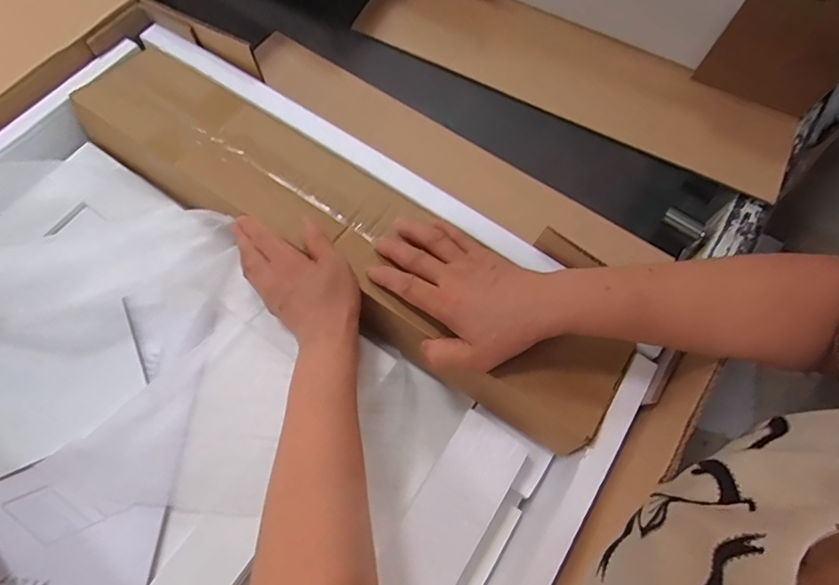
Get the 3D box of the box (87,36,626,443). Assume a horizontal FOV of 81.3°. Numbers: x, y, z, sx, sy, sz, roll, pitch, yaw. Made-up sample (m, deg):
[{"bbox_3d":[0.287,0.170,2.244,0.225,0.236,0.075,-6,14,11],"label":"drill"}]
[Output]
[{"bbox_3d":[-0.076,-0.059,0.454,0.550,0.054,0.127,35,72,11],"label":"box"}]

